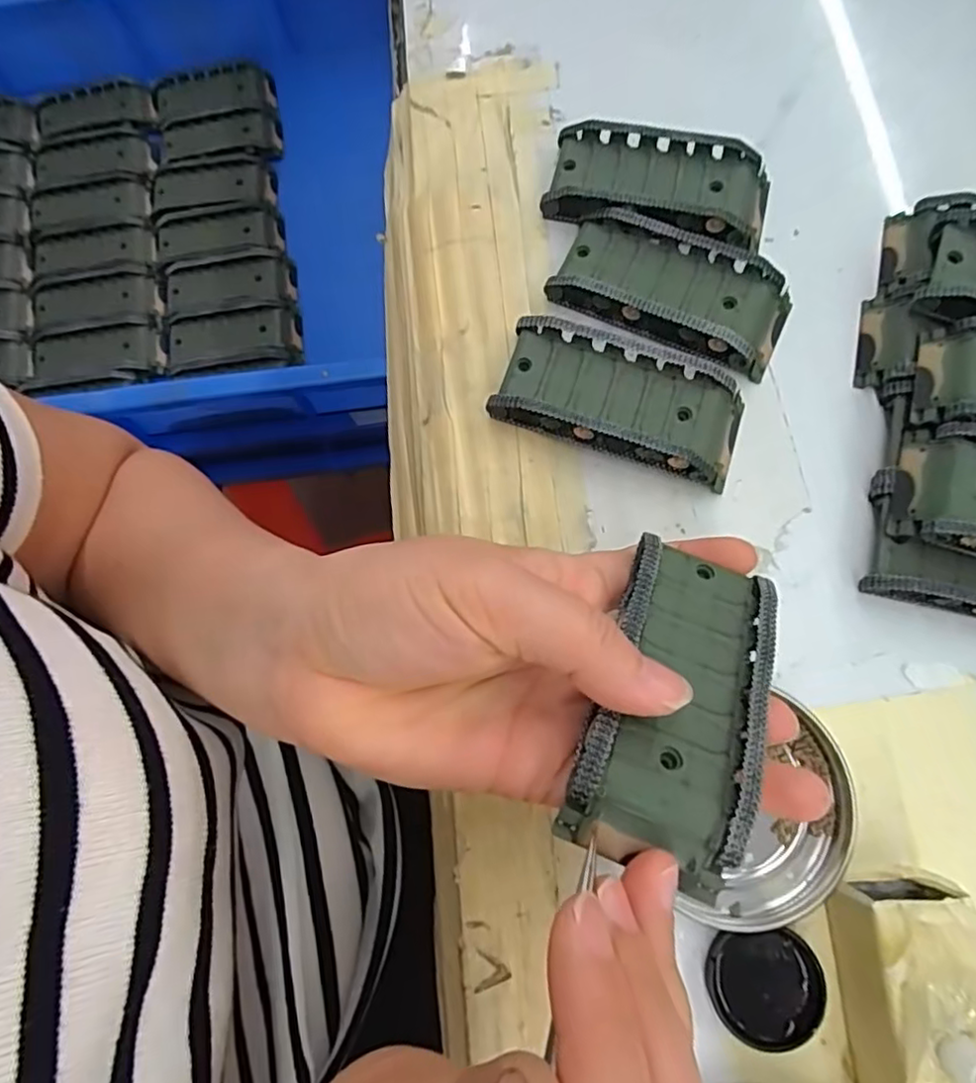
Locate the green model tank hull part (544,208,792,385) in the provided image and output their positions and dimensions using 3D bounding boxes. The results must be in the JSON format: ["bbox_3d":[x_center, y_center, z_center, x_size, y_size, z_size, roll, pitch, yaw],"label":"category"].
[{"bbox_3d":[0.079,-0.108,0.265,0.096,0.016,0.051,23,76,8],"label":"green model tank hull part"}]

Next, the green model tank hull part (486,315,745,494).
[{"bbox_3d":[0.054,-0.057,0.249,0.095,0.021,0.046,17,75,6],"label":"green model tank hull part"}]

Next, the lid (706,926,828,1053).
[{"bbox_3d":[0.090,0.145,0.202,0.037,0.006,0.031,-6,74,0],"label":"lid"}]

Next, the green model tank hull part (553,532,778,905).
[{"bbox_3d":[0.054,0.041,0.175,0.043,0.018,0.093,22,55,8],"label":"green model tank hull part"}]

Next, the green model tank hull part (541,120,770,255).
[{"bbox_3d":[0.077,-0.158,0.279,0.096,0.017,0.049,13,75,5],"label":"green model tank hull part"}]

